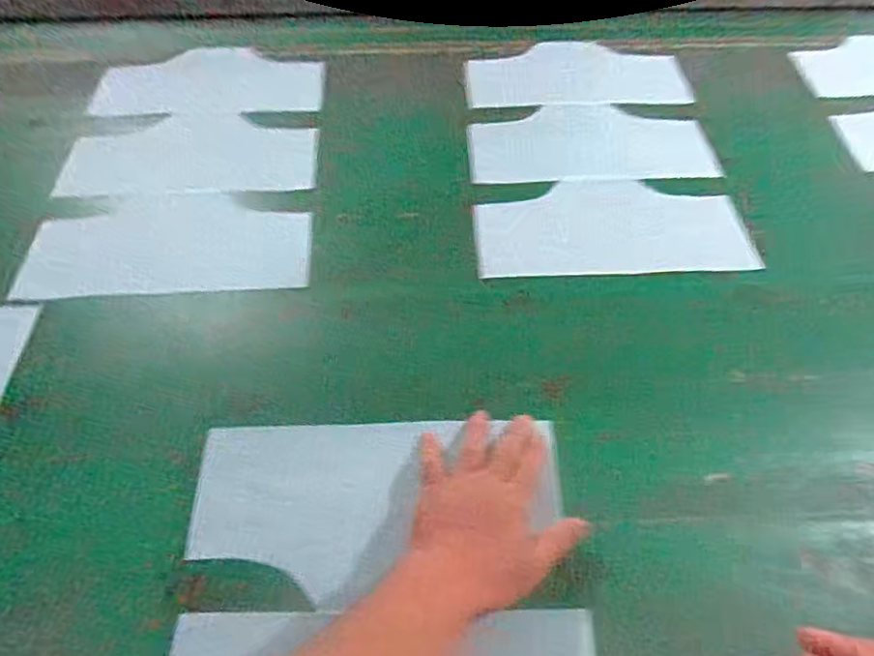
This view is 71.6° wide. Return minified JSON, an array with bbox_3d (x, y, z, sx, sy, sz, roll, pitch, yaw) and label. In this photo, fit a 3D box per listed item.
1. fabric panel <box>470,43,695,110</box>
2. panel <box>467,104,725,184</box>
[{"bbox_3d":[0.211,-0.390,0.927,0.335,0.011,0.151,-4,64,-7],"label":"fabric panel"},{"bbox_3d":[0.211,-0.263,0.850,0.326,0.007,0.160,0,56,-1],"label":"panel"}]

